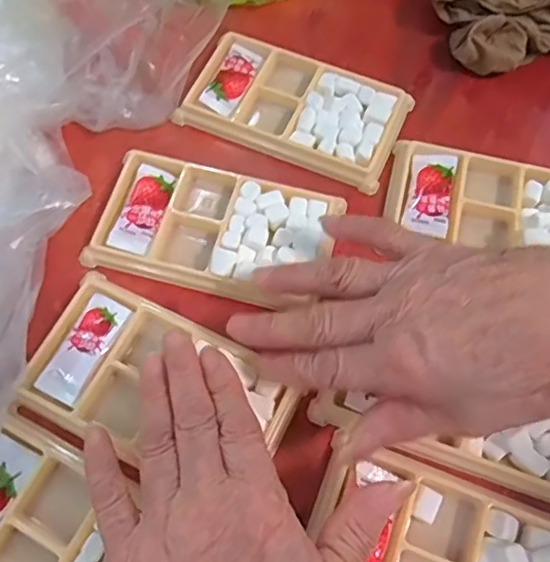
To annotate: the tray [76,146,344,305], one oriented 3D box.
[{"bbox_3d":[-0.034,-0.032,0.322,0.128,0.010,0.075,14,68,5],"label":"tray"}]

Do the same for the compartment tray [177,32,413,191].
[{"bbox_3d":[0.013,-0.113,0.361,0.133,0.011,0.074,22,69,8],"label":"compartment tray"}]

